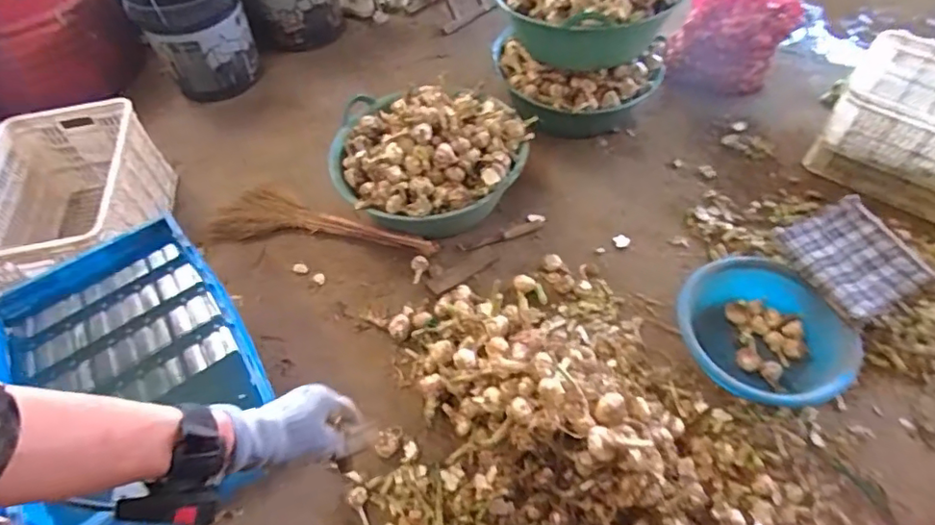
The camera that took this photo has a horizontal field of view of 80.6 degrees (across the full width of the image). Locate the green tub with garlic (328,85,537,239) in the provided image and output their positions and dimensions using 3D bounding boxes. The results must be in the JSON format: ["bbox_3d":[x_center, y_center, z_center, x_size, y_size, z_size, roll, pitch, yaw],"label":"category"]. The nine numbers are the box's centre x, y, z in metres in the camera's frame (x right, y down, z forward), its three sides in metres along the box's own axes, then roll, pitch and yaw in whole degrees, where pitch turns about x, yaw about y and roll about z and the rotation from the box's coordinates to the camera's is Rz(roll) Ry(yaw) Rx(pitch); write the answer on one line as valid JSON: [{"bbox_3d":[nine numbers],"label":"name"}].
[{"bbox_3d":[-0.119,-0.303,1.597,0.555,0.300,0.516,16,56,13],"label":"green tub with garlic"}]

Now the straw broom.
[{"bbox_3d":[-0.411,-0.123,1.629,0.671,0.060,0.188,4,55,7],"label":"straw broom"}]

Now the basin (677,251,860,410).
[{"bbox_3d":[0.671,0.182,1.308,0.336,0.142,0.372,-23,57,-12],"label":"basin"}]

